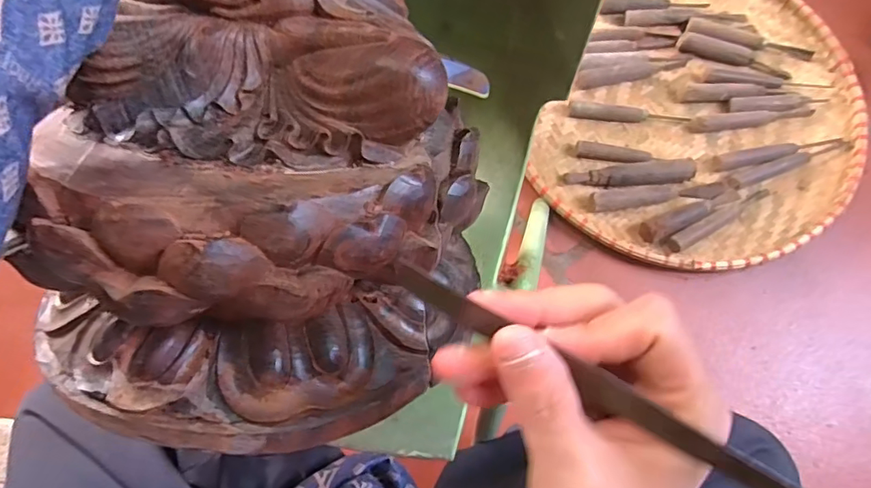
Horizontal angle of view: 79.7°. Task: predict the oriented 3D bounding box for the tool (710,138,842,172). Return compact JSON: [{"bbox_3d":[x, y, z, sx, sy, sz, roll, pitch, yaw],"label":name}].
[{"bbox_3d":[0.467,-0.127,0.722,0.178,0.016,0.025,-12,71,-4],"label":"tool"}]

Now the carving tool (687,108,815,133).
[{"bbox_3d":[0.448,-0.175,0.737,0.173,0.018,0.025,-4,71,-2],"label":"carving tool"}]

